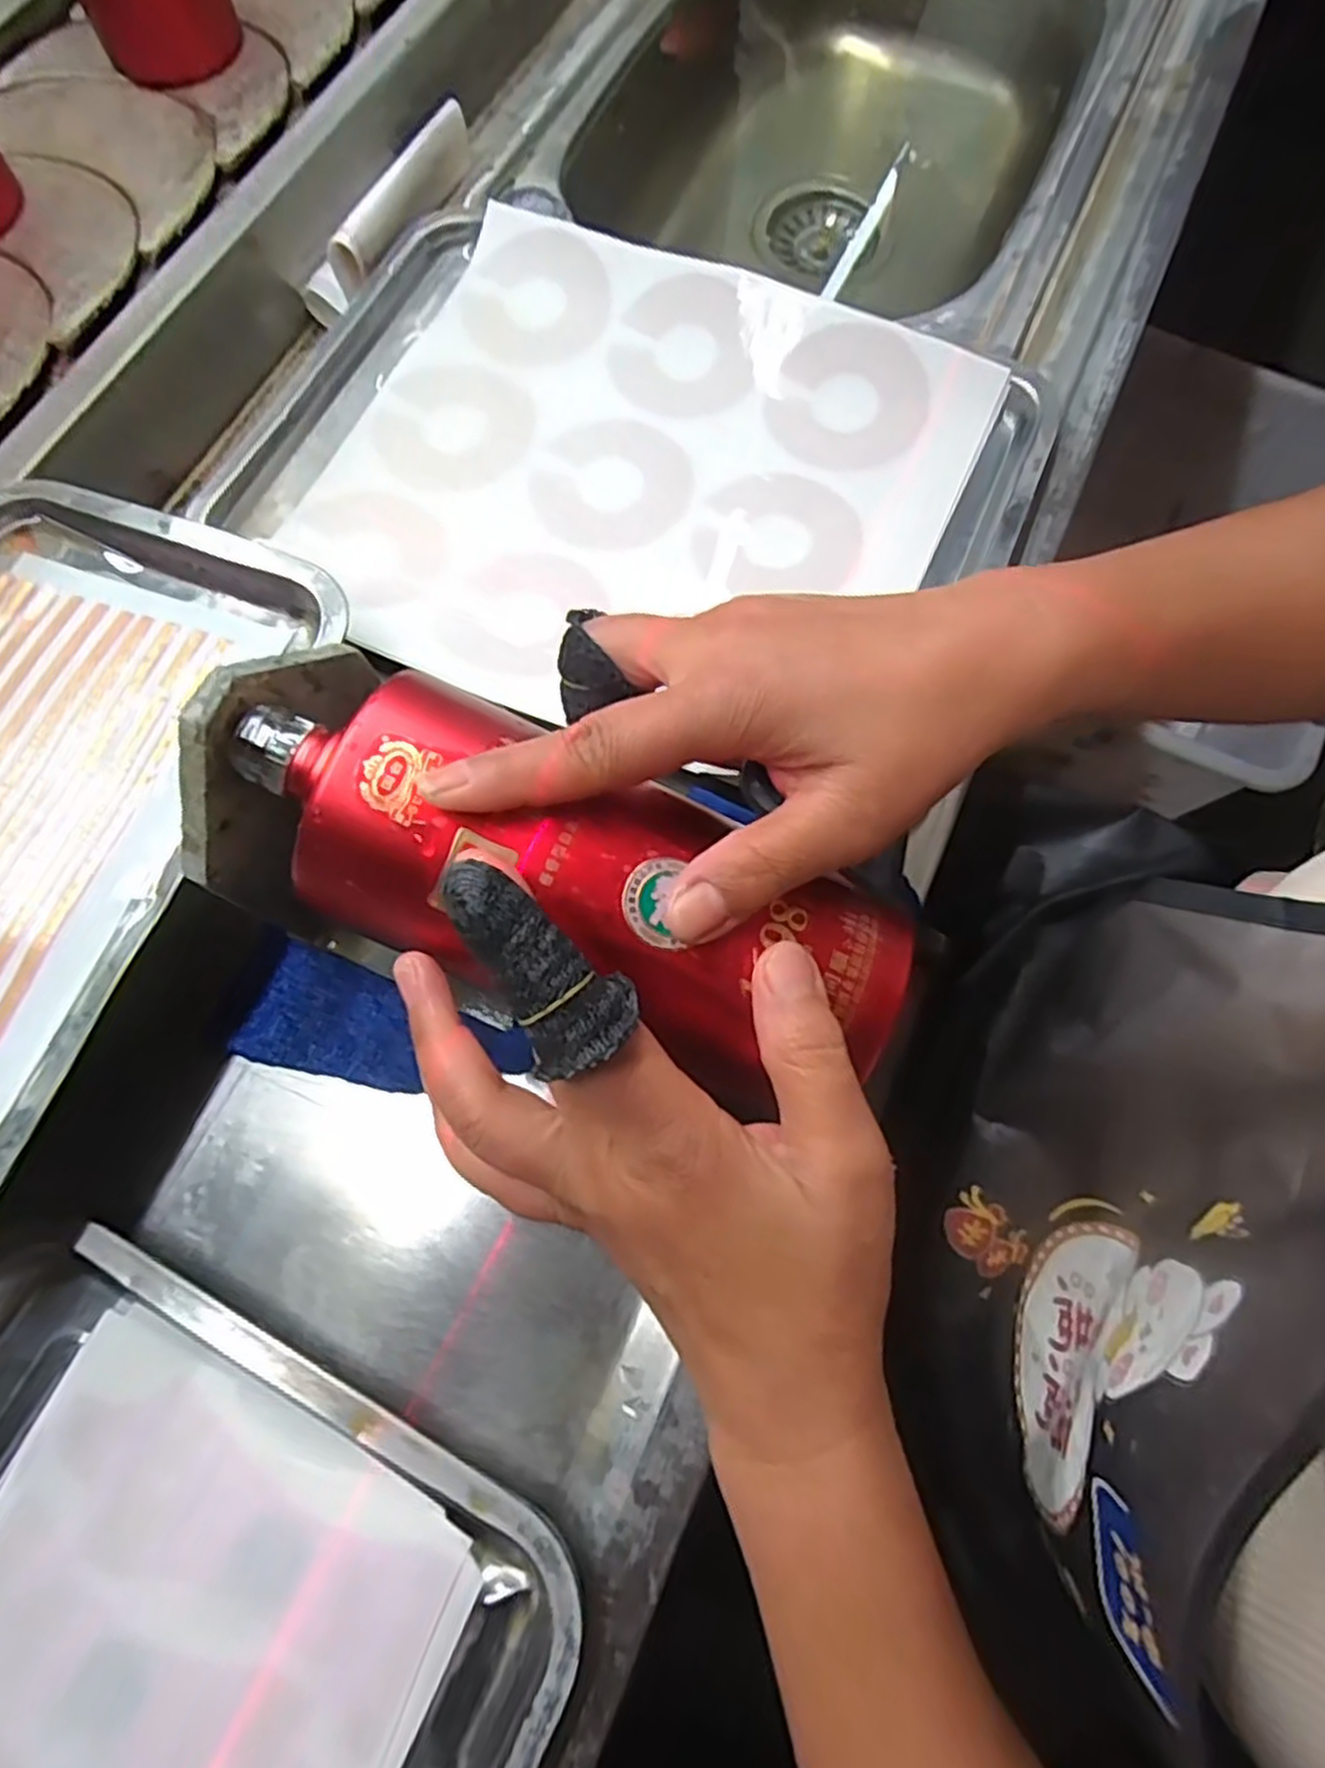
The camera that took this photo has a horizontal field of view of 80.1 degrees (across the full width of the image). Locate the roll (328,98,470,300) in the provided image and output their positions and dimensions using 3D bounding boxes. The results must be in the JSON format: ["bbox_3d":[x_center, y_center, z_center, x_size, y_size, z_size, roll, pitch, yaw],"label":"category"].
[{"bbox_3d":[-0.149,-0.401,0.454,0.025,0.023,0.135,24,76,5],"label":"roll"}]

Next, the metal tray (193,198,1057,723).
[{"bbox_3d":[-0.029,-0.213,0.405,0.386,0.032,0.280,25,76,5],"label":"metal tray"}]

